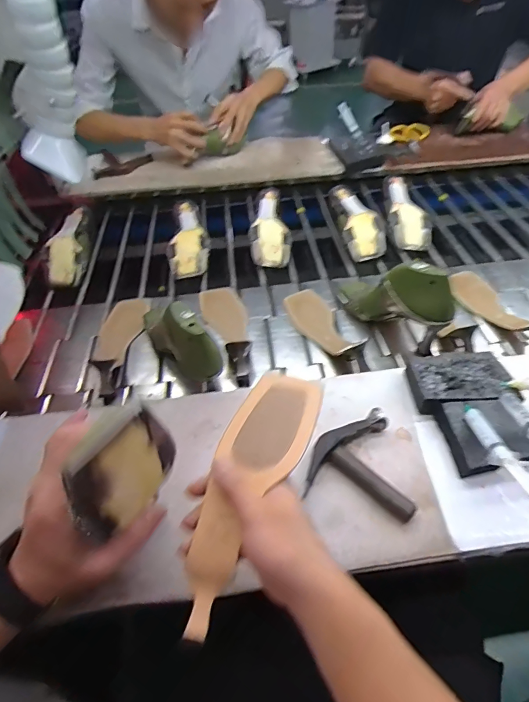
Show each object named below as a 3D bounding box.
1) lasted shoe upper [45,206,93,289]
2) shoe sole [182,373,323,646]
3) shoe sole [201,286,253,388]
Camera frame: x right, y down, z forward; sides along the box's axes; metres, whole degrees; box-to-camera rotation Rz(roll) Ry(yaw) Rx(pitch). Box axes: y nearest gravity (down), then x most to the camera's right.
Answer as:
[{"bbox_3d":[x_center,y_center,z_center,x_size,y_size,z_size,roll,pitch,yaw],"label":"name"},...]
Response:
[{"bbox_3d":[-0.433,-0.236,0.882,0.069,0.079,0.231,-8,48,-3],"label":"lasted shoe upper"},{"bbox_3d":[-0.022,0.128,0.358,0.075,0.025,0.232,21,77,21],"label":"shoe sole"},{"bbox_3d":[-0.062,-0.055,0.715,0.076,0.045,0.235,-18,50,-12],"label":"shoe sole"}]

